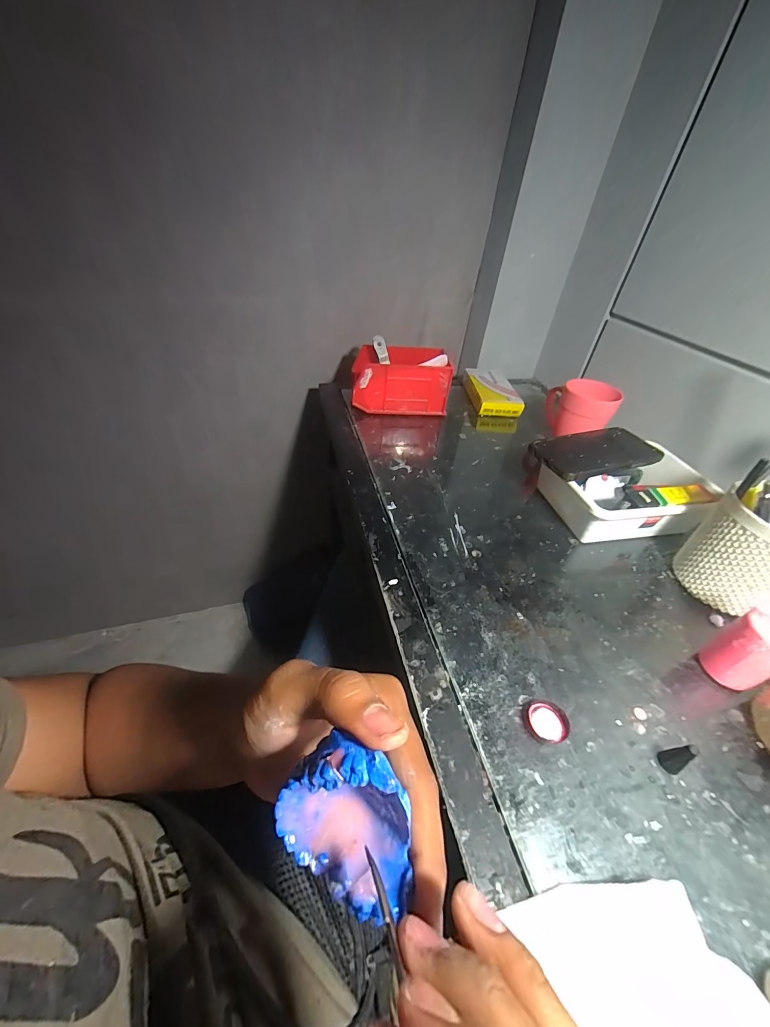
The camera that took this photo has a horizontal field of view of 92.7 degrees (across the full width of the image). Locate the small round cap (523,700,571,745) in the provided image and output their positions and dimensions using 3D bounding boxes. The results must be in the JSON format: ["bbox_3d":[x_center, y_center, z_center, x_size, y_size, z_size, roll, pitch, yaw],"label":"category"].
[{"bbox_3d":[0.126,0.162,0.286,0.032,0.007,0.029,2,42,-4],"label":"small round cap"}]

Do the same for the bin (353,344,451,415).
[{"bbox_3d":[0.026,-0.235,0.656,0.168,0.095,0.091,0,42,-5],"label":"bin"}]

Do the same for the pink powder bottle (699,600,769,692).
[{"bbox_3d":[0.313,0.104,0.299,0.036,0.114,0.040,-12,45,-18],"label":"pink powder bottle"}]

